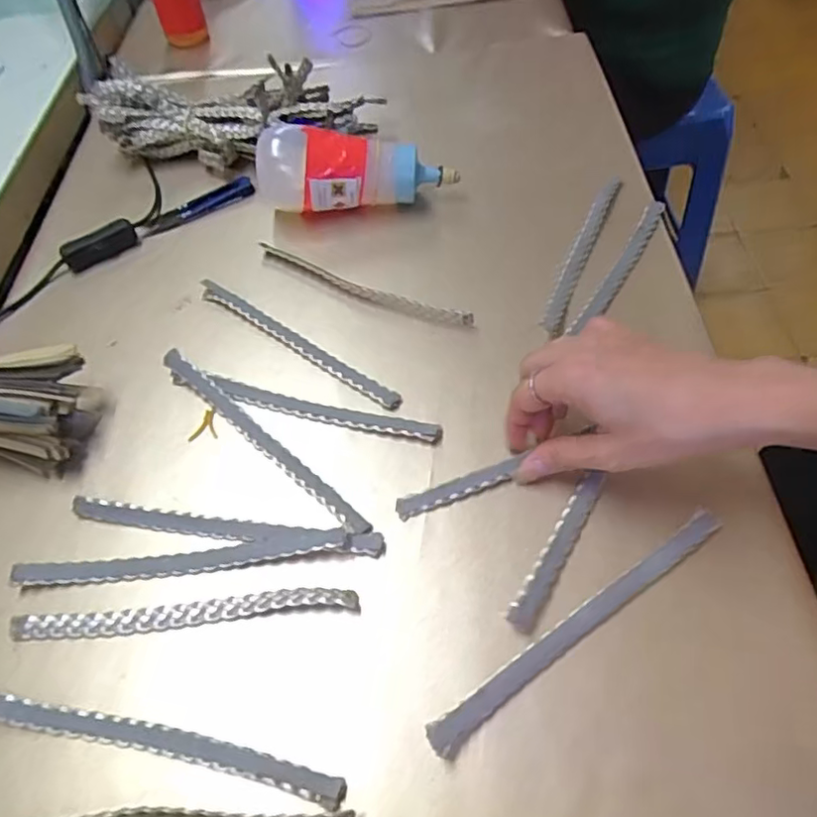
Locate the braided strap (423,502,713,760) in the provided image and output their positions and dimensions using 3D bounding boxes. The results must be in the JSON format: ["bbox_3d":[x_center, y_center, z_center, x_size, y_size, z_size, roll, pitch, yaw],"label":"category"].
[{"bbox_3d":[0.089,0.110,0.317,0.189,0.013,0.013,-32,59,-16],"label":"braided strap"}]

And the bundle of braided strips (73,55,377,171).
[{"bbox_3d":[-0.161,-0.267,0.568,0.261,0.065,0.088,-6,55,1],"label":"bundle of braided strips"}]

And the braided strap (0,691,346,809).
[{"bbox_3d":[-0.122,0.161,0.301,0.188,0.011,0.015,8,57,10],"label":"braided strap"}]

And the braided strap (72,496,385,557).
[{"bbox_3d":[-0.109,0.068,0.364,0.189,0.007,0.013,5,56,8],"label":"braided strap"}]

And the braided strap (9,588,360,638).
[{"bbox_3d":[-0.123,0.110,0.338,0.190,0.008,0.014,-5,55,2],"label":"braided strap"}]

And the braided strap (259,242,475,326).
[{"bbox_3d":[-0.038,-0.093,0.468,0.186,0.012,0.016,24,61,20],"label":"braided strap"}]

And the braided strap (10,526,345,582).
[{"bbox_3d":[-0.129,0.084,0.352,0.187,0.009,0.015,-7,55,1],"label":"braided strap"}]

